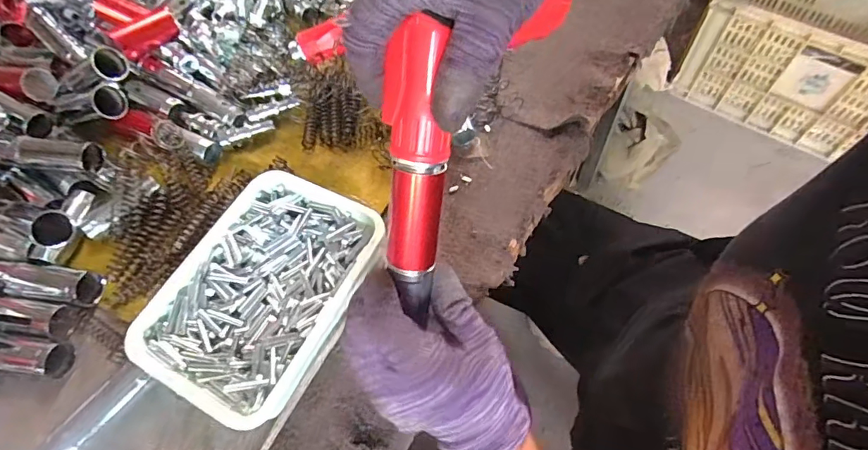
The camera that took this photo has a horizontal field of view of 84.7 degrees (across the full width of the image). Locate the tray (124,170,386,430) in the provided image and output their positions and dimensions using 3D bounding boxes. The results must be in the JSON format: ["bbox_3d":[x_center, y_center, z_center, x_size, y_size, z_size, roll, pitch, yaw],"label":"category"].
[{"bbox_3d":[-0.127,0.050,0.365,0.133,0.038,0.176,25,65,16],"label":"tray"}]

